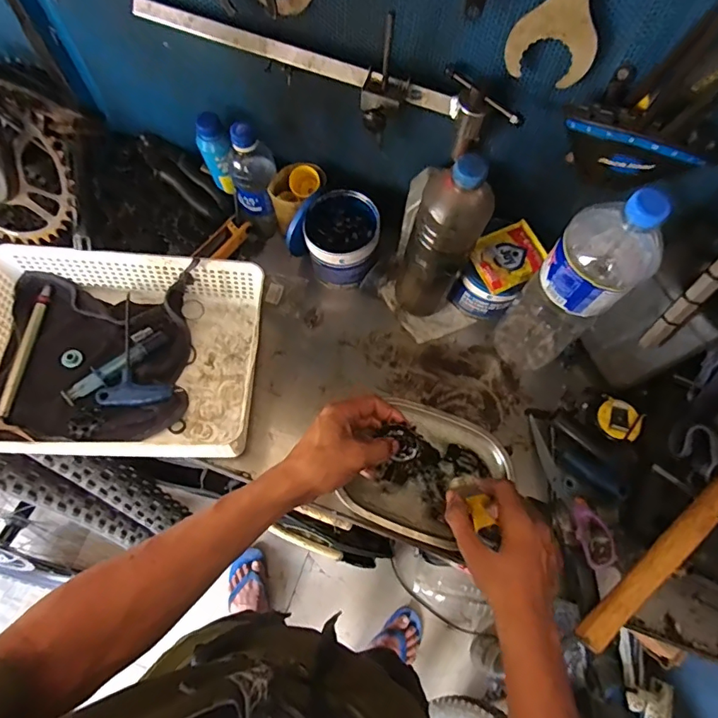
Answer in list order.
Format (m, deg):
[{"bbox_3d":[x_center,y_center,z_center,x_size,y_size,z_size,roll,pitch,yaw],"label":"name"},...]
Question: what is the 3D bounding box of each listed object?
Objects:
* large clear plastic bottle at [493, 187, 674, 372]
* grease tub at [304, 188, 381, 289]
[{"bbox_3d":[0.233,-0.071,0.535,0.083,0.309,0.082,-37,73,-14],"label":"large clear plastic bottle"},{"bbox_3d":[-0.023,-0.167,0.679,0.098,0.106,0.111,-6,69,-3],"label":"grease tub"}]

